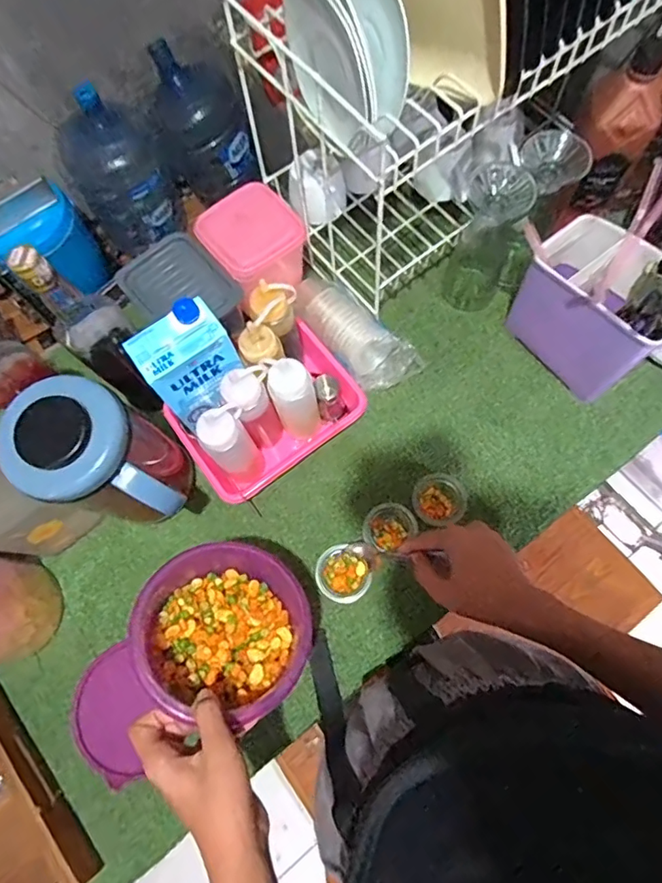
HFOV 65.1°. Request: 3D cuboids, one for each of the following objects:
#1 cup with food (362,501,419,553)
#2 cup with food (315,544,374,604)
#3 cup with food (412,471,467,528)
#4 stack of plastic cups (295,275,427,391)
[{"bbox_3d":[0.069,0.103,0.628,0.059,0.044,0.053,-34,73,-8],"label":"cup with food"},{"bbox_3d":[0.013,0.158,0.607,0.056,0.049,0.062,-41,74,-10],"label":"cup with food"},{"bbox_3d":[0.129,0.071,0.632,0.063,0.044,0.062,-1,71,2],"label":"cup with food"},{"bbox_3d":[0.029,-0.143,0.694,0.186,0.068,0.072,42,78,14],"label":"stack of plastic cups"}]

